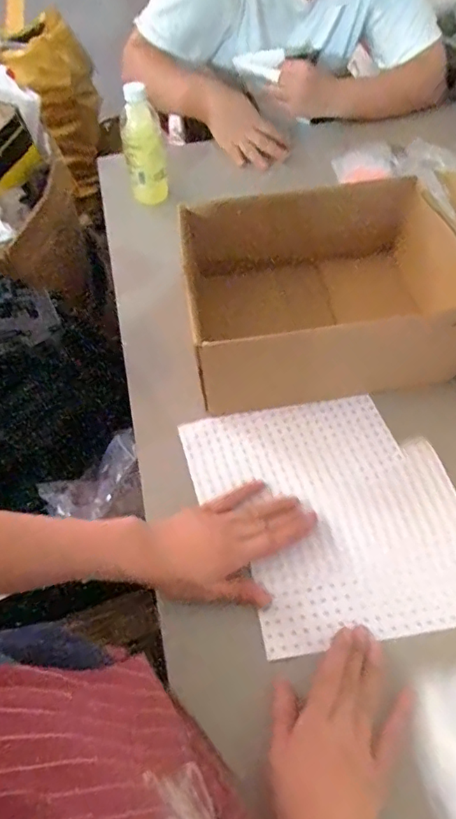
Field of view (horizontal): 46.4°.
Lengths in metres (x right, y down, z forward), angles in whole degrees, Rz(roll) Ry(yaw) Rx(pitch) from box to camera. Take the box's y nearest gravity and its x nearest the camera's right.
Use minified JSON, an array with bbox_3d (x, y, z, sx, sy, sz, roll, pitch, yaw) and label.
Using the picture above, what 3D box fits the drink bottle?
[{"bbox_3d":[-0.127,-0.395,0.801,0.057,0.152,0.056,-9,56,-3],"label":"drink bottle"}]

